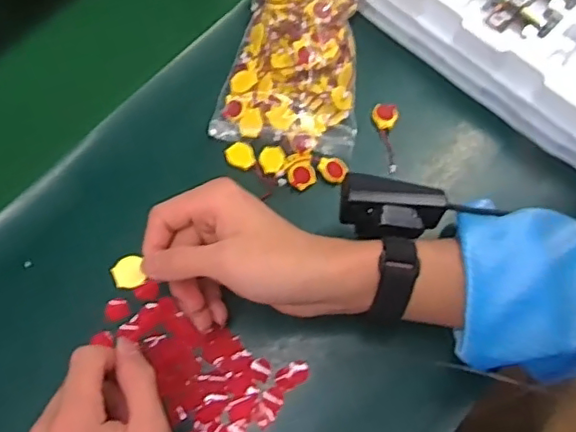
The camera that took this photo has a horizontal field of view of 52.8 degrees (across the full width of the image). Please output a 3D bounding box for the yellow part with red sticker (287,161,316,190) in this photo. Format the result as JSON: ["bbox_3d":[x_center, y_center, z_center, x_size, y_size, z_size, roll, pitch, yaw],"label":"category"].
[{"bbox_3d":[0.011,-0.034,0.464,0.023,0.004,0.022,-1,68,1],"label":"yellow part with red sticker"}]

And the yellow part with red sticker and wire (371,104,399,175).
[{"bbox_3d":[0.081,-0.065,0.481,0.022,0.009,0.061,2,68,2],"label":"yellow part with red sticker and wire"}]

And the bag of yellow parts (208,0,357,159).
[{"bbox_3d":[0.008,-0.140,0.485,0.112,0.039,0.164,9,69,5],"label":"bag of yellow parts"}]

